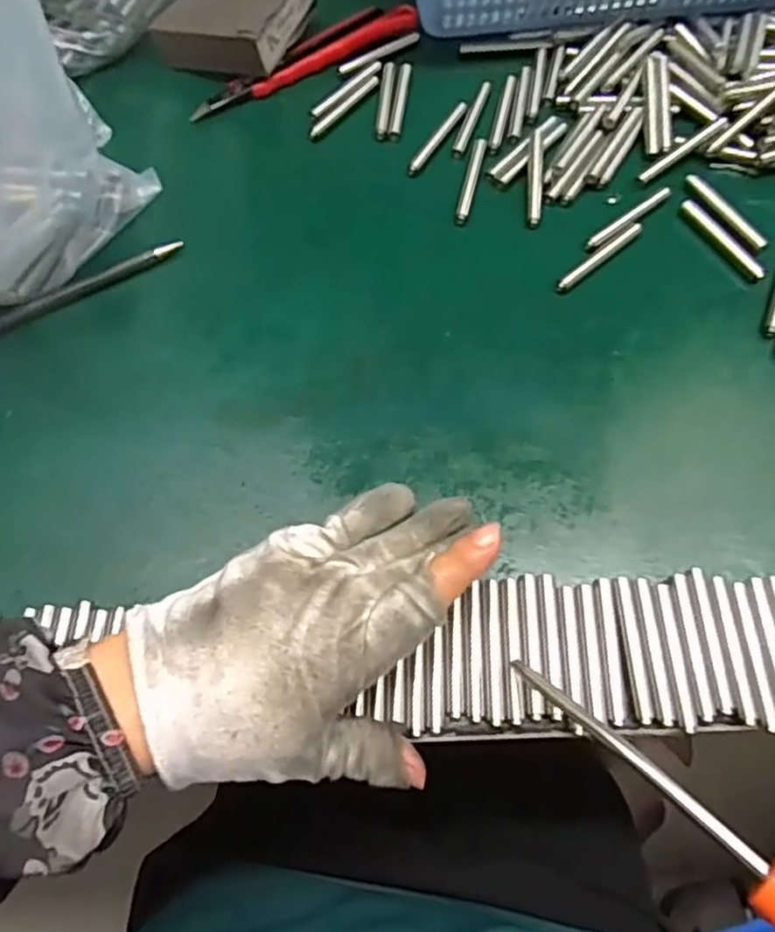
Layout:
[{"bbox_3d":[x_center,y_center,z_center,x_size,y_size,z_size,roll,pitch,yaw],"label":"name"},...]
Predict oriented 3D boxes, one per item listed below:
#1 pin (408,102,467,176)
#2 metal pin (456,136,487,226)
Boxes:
[{"bbox_3d":[0.029,-0.191,0.404,0.007,0.005,0.059,28,71,14],"label":"pin"},{"bbox_3d":[0.047,-0.162,0.392,0.007,0.006,0.061,12,67,8],"label":"metal pin"}]

